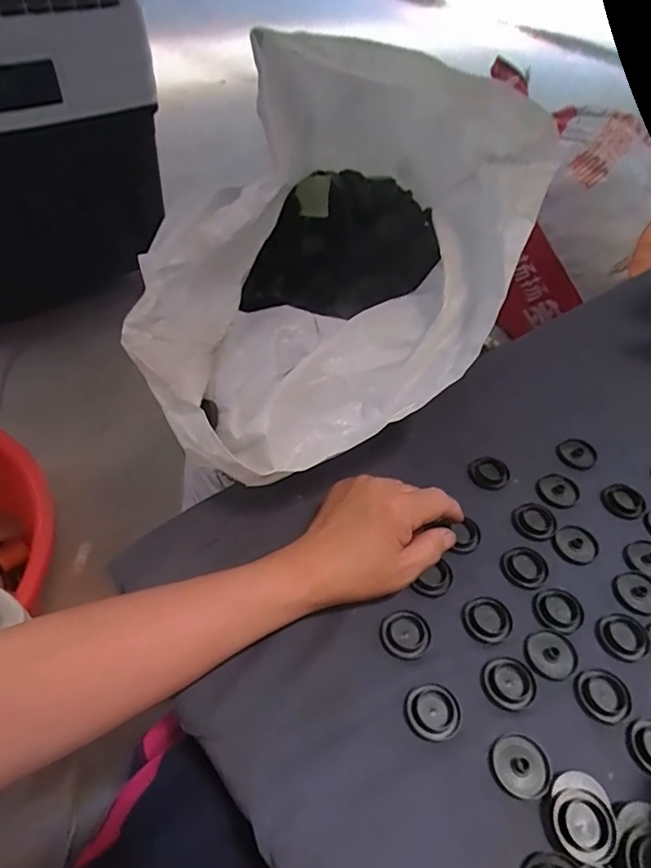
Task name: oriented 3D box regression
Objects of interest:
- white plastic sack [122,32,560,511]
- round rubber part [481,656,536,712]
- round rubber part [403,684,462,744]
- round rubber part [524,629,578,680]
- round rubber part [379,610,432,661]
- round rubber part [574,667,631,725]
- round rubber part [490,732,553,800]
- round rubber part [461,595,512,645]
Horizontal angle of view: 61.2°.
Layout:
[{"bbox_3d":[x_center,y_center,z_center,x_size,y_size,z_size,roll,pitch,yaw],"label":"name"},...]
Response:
[{"bbox_3d":[0.036,-0.178,0.496,0.256,0.259,0.465,18,48,13],"label":"white plastic sack"},{"bbox_3d":[0.121,0.163,0.362,0.034,0.004,0.033,2,46,-2],"label":"round rubber part"},{"bbox_3d":[0.067,0.173,0.342,0.034,0.004,0.033,2,46,-2],"label":"round rubber part"},{"bbox_3d":[0.152,0.149,0.372,0.034,0.005,0.031,2,46,-2],"label":"round rubber part"},{"bbox_3d":[0.055,0.136,0.373,0.033,0.004,0.032,2,46,-2],"label":"round rubber part"},{"bbox_3d":[0.179,0.168,0.355,0.031,0.006,0.032,2,46,-2],"label":"round rubber part"},{"bbox_3d":[0.116,0.195,0.324,0.034,0.004,0.033,2,46,-2],"label":"round rubber part"},{"bbox_3d":[0.114,0.130,0.386,0.035,0.004,0.032,2,46,-2],"label":"round rubber part"}]

